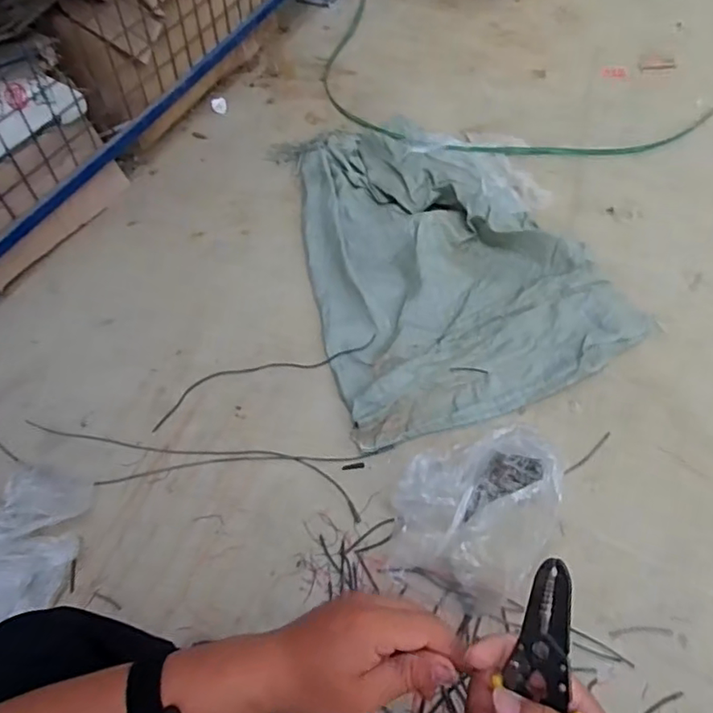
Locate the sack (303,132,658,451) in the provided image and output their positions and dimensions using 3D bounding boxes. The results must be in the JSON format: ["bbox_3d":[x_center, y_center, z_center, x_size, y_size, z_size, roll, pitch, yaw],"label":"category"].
[{"bbox_3d":[0.158,-0.247,1.225,0.579,0.081,0.814,-17,58,-10],"label":"sack"}]

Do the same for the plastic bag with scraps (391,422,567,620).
[{"bbox_3d":[0.174,0.230,0.863,0.222,0.157,0.248,13,58,10],"label":"plastic bag with scraps"}]

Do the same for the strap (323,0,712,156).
[{"bbox_3d":[0.284,-0.826,1.646,1.282,0.067,0.672,35,63,24],"label":"strap"}]

